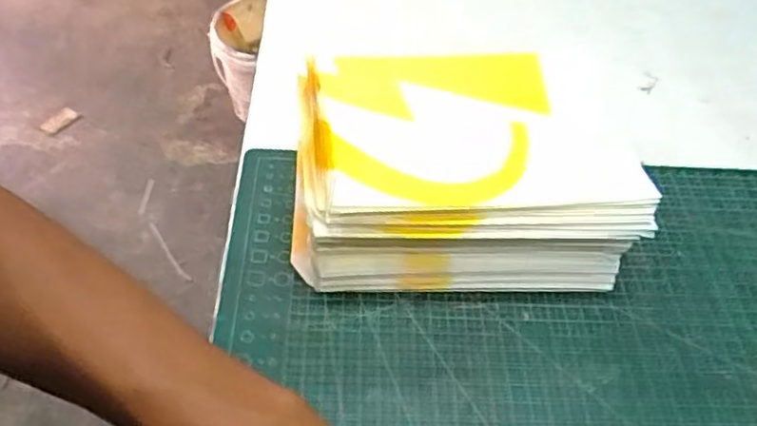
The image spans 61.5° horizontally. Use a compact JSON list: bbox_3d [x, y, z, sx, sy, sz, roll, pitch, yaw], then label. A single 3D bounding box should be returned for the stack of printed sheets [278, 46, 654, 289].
[{"bbox_3d":[0.048,-0.025,0.383,0.193,0.083,0.119,0,52,-6],"label":"stack of printed sheets"}]

